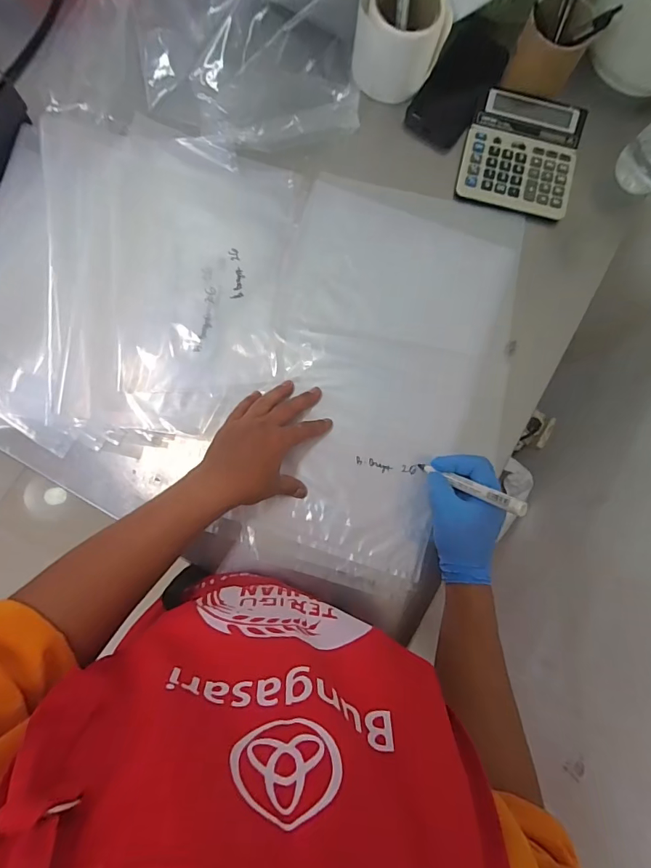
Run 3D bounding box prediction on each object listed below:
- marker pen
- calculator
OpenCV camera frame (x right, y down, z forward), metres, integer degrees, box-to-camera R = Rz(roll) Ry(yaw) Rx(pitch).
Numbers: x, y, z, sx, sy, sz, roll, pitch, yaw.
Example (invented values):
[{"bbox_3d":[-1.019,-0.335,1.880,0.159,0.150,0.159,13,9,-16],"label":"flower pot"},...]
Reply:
[{"bbox_3d":[0.154,0.055,0.467,0.013,0.143,0.014,38,82,-37],"label":"marker pen"},{"bbox_3d":[0.264,-0.379,0.579,0.146,0.031,0.158,14,84,-2],"label":"calculator"}]

